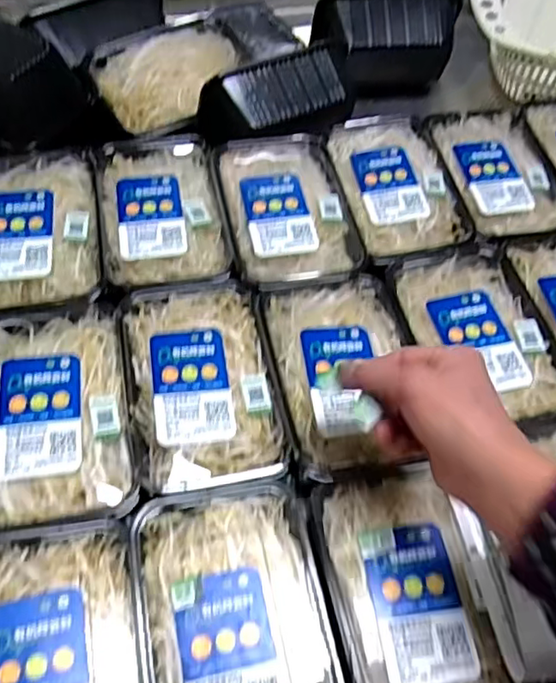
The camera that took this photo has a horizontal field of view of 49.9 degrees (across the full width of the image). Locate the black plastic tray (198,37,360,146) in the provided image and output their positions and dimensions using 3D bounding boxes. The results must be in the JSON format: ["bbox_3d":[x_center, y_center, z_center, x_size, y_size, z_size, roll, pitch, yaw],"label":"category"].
[{"bbox_3d":[0.007,-0.256,0.636,0.170,0.035,0.083,-23,96,-15],"label":"black plastic tray"}]

